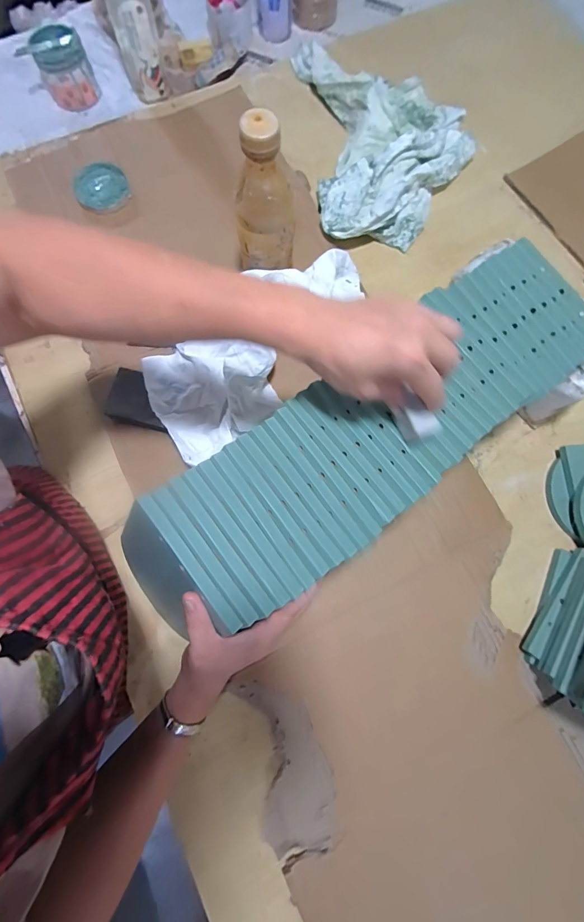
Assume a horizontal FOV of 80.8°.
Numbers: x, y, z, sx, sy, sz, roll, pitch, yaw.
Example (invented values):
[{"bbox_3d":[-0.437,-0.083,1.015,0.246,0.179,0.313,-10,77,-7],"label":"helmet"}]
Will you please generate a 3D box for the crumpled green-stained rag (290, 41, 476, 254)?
[{"bbox_3d":[0.157,-0.541,0.561,0.263,0.064,0.403,-5,77,-1],"label":"crumpled green-stained rag"}]

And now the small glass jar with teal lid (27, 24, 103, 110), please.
[{"bbox_3d":[-0.388,-0.672,0.592,0.086,0.075,0.064,-28,79,-6],"label":"small glass jar with teal lid"}]

